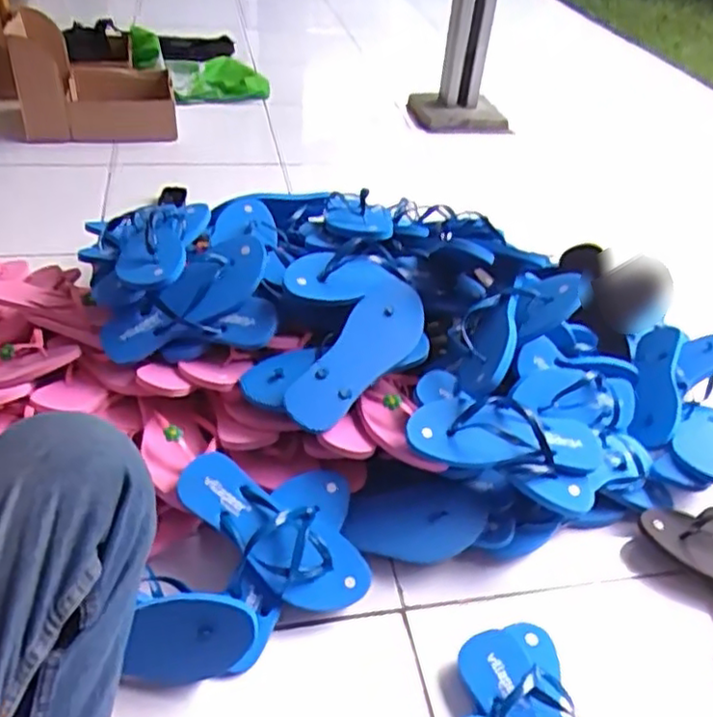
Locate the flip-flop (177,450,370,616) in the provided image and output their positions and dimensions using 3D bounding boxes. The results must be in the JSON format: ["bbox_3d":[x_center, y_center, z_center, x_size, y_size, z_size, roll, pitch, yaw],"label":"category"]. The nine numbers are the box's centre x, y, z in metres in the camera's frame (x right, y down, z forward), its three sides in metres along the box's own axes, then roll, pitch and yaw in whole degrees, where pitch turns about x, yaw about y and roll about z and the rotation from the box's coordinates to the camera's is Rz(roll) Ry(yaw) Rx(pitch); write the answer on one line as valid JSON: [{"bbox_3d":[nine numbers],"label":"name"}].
[{"bbox_3d":[-0.094,0.200,0.769,0.244,0.048,0.102,35,45,3],"label":"flip-flop"}]

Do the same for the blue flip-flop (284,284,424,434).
[{"bbox_3d":[0.003,-0.004,0.851,0.085,0.040,0.235,29,64,25],"label":"blue flip-flop"}]

